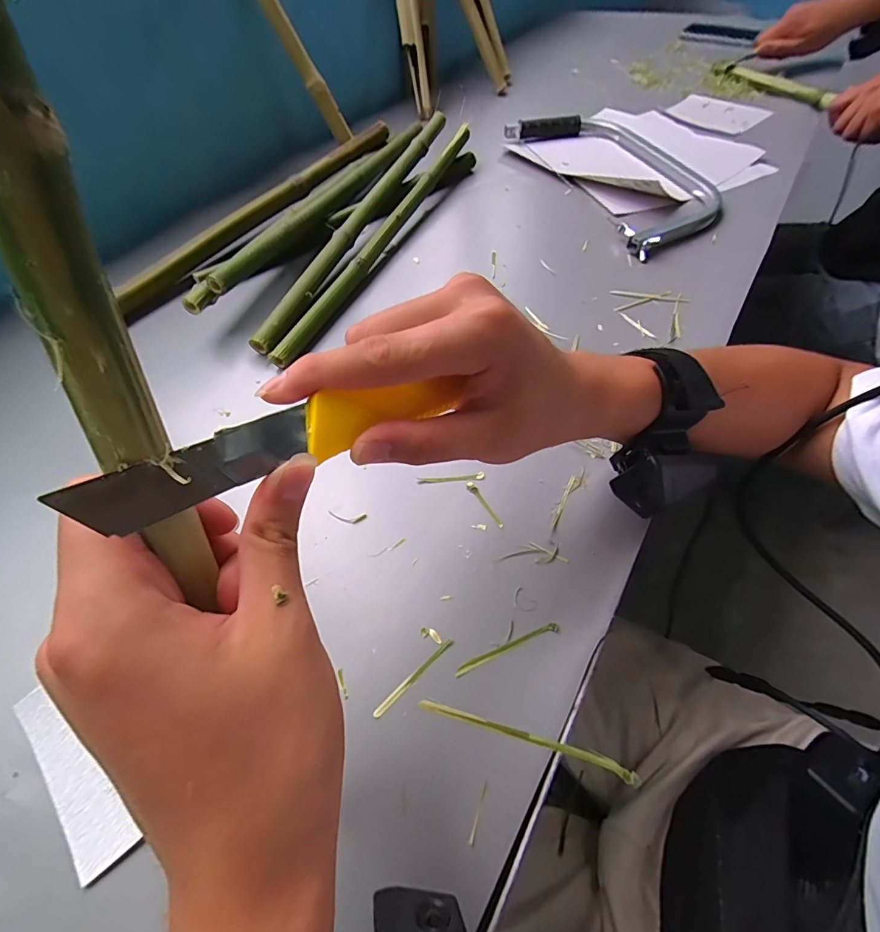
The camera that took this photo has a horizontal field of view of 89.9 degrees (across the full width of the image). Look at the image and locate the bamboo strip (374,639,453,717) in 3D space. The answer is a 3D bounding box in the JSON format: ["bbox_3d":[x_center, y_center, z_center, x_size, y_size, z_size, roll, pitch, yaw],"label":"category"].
[{"bbox_3d":[-0.014,0.119,0.250,0.057,0.004,0.005,-38,62,-22],"label":"bamboo strip"}]

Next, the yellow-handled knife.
[{"bbox_3d":[-0.048,-0.012,0.162,0.018,0.015,0.144,39,44,25],"label":"yellow-handled knife"}]

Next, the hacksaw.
[{"bbox_3d":[0.228,-0.391,0.583,0.161,0.028,0.370,-18,56,-10],"label":"hacksaw"}]

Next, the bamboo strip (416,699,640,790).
[{"bbox_3d":[0.041,0.139,0.225,0.109,0.009,0.007,7,55,22],"label":"bamboo strip"}]

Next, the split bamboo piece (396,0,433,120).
[{"bbox_3d":[-0.046,-0.713,0.718,0.041,0.243,0.043,-14,25,-8],"label":"split bamboo piece"}]

